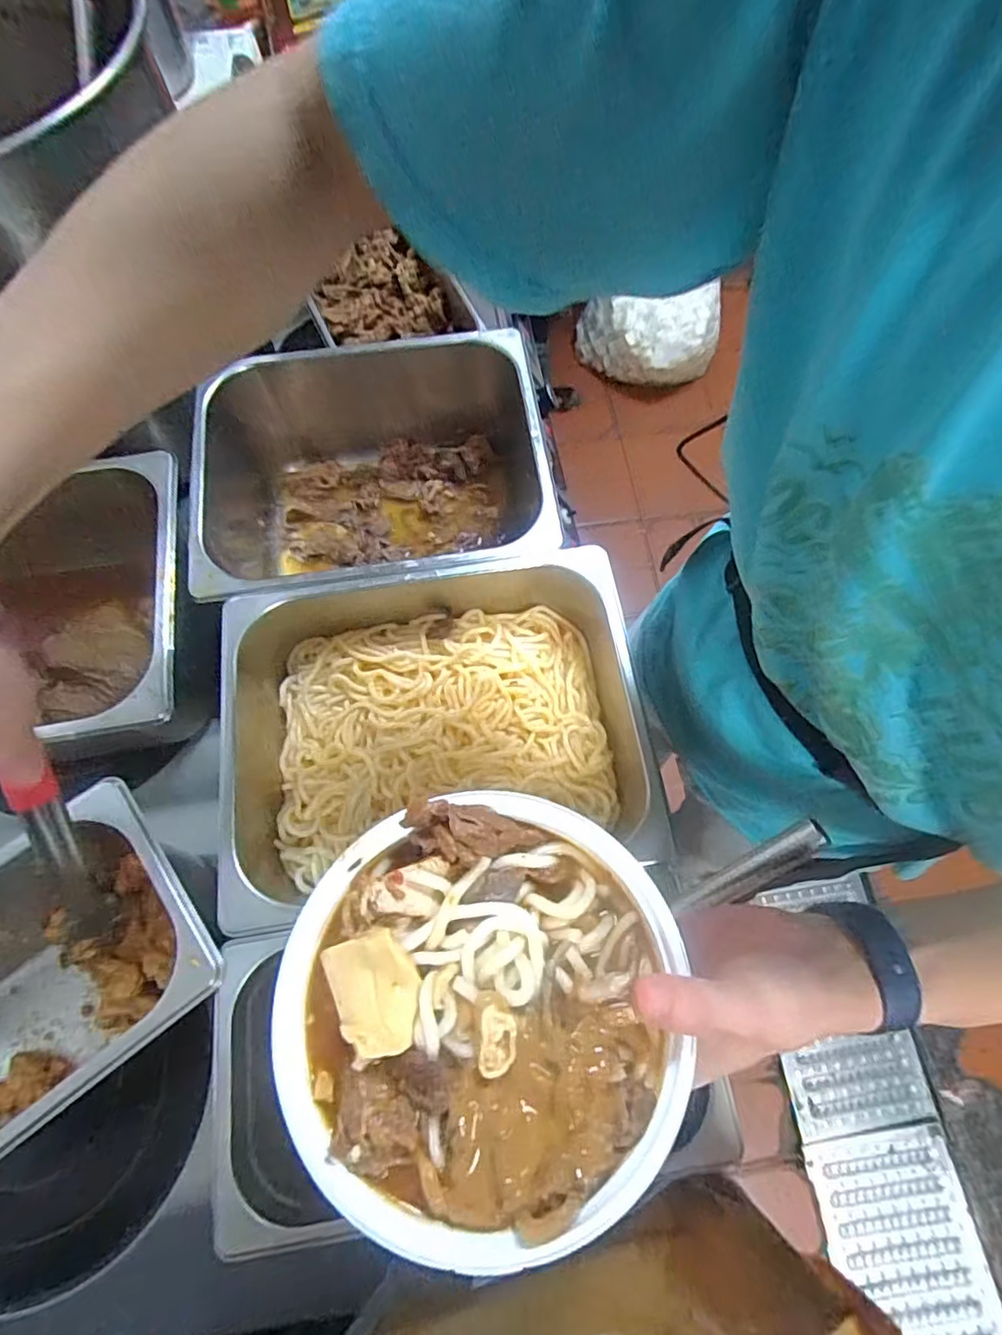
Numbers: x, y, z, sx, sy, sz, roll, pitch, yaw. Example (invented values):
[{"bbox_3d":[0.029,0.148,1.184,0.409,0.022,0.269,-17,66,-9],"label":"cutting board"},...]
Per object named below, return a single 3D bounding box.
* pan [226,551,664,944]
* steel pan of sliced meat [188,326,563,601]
[{"bbox_3d":[-0.055,0.047,0.501,0.326,0.090,0.248,-9,69,-4],"label":"pan"},{"bbox_3d":[-0.134,-0.174,0.614,0.349,0.158,0.269,-9,69,-4],"label":"steel pan of sliced meat"}]

